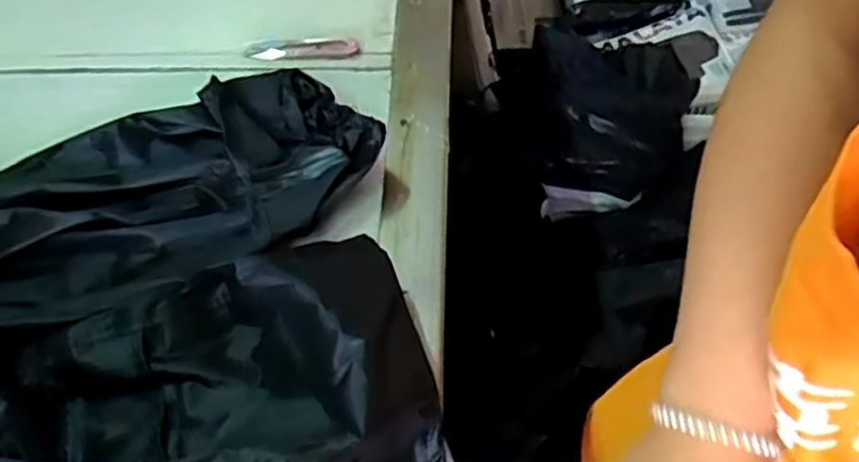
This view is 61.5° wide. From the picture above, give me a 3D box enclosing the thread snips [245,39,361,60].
[{"bbox_3d":[-0.116,-0.168,0.662,0.102,0.015,0.018,-4,55,0],"label":"thread snips"}]

